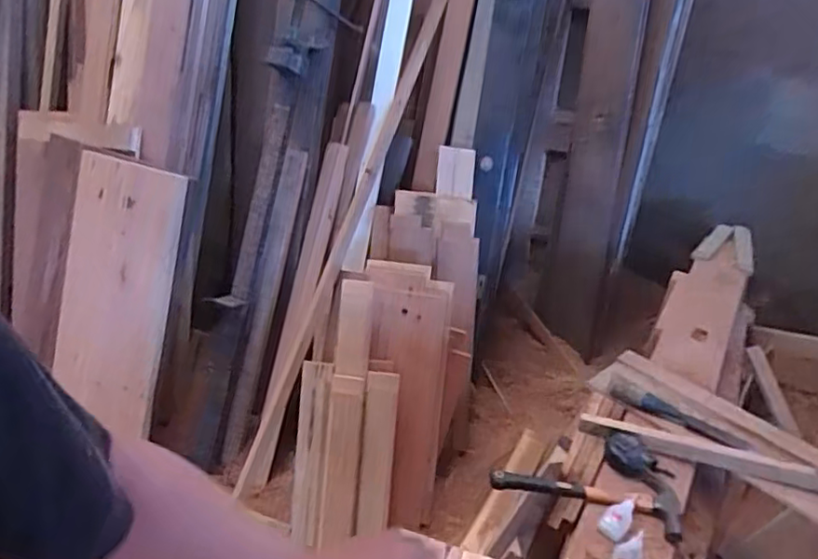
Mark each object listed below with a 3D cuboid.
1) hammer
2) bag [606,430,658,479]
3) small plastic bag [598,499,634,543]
[{"bbox_3d":[0.268,0.306,0.943,0.269,0.044,0.129,12,33,14],"label":"hammer"},{"bbox_3d":[0.355,0.276,0.992,0.077,0.060,0.056,20,35,25],"label":"bag"},{"bbox_3d":[0.297,0.334,0.882,0.038,0.022,0.073,20,35,25],"label":"small plastic bag"}]

